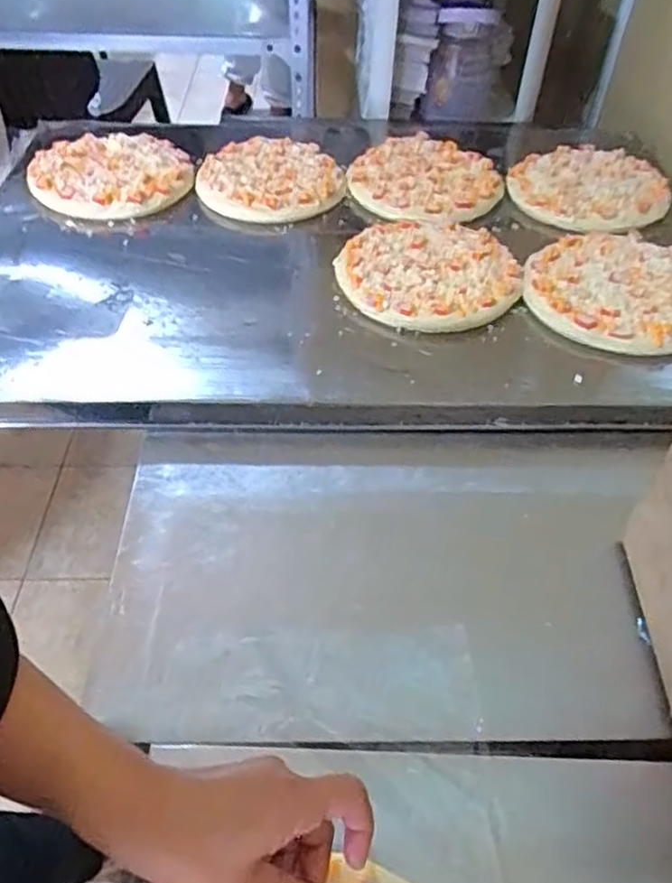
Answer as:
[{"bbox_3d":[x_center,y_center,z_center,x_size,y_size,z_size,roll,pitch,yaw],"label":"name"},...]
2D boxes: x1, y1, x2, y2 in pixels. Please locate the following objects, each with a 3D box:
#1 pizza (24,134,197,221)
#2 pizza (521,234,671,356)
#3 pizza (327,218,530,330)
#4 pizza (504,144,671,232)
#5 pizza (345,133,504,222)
[{"bbox_3d":[-0.287,-0.350,0.883,0.185,0.018,0.187,3,52,-3],"label":"pizza"},{"bbox_3d":[0.305,-0.173,0.752,0.184,0.027,0.181,12,49,10],"label":"pizza"},{"bbox_3d":[0.106,-0.193,0.765,0.193,0.027,0.185,-3,49,3],"label":"pizza"},{"bbox_3d":[0.326,-0.335,0.894,0.197,0.022,0.190,-3,49,3],"label":"pizza"},{"bbox_3d":[0.118,-0.351,0.904,0.188,0.023,0.182,0,48,0],"label":"pizza"}]

